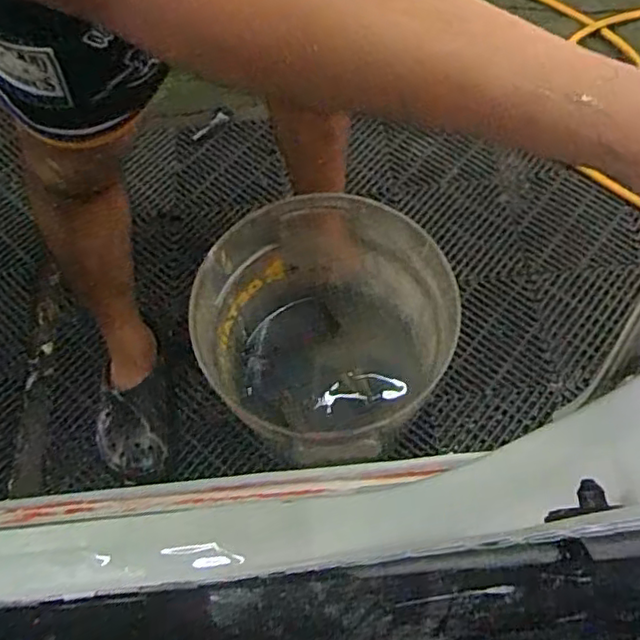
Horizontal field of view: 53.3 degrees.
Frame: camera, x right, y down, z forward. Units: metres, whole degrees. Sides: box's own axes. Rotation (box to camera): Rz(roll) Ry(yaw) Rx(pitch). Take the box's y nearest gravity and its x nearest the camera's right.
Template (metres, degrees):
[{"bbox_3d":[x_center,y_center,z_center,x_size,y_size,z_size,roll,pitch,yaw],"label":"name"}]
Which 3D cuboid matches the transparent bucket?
[{"bbox_3d":[0.012,0.026,0.882,0.283,0.290,0.279,-1,64,2],"label":"transparent bucket"}]

